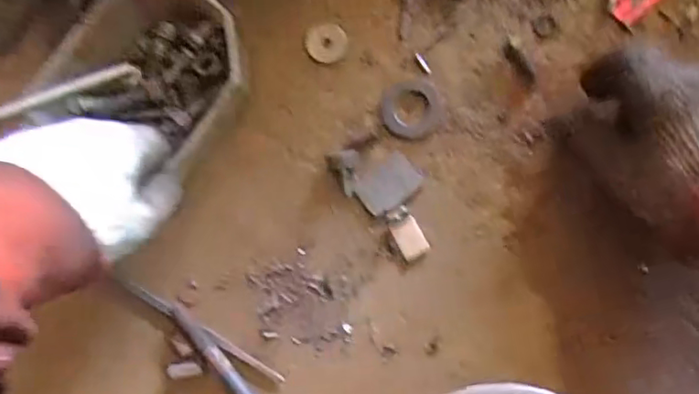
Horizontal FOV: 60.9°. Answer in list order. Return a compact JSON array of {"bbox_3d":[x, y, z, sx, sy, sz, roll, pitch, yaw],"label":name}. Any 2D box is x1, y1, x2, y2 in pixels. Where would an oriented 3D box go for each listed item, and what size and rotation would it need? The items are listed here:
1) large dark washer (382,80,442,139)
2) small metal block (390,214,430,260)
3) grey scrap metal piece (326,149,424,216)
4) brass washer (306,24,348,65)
[{"bbox_3d":[0.046,-0.066,0.447,0.043,0.004,0.044,-1,87,11],"label":"large dark washer"},{"bbox_3d":[0.045,0.030,0.444,0.021,0.004,0.030,-30,82,8],"label":"small metal block"},{"bbox_3d":[0.019,-0.019,0.451,0.048,0.006,0.061,-44,82,4],"label":"grey scrap metal piece"},{"bbox_3d":[-0.018,-0.119,0.460,0.031,0.004,0.030,-5,86,10],"label":"brass washer"}]

